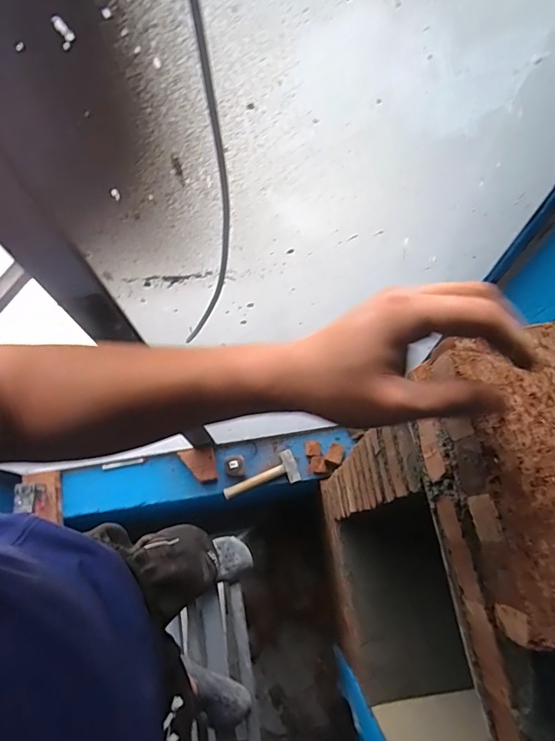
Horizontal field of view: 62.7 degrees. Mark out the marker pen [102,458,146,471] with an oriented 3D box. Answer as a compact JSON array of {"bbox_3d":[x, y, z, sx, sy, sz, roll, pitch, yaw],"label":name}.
[{"bbox_3d":[-0.496,0.302,1.473,0.137,0.010,0.019,-11,70,-3],"label":"marker pen"}]

